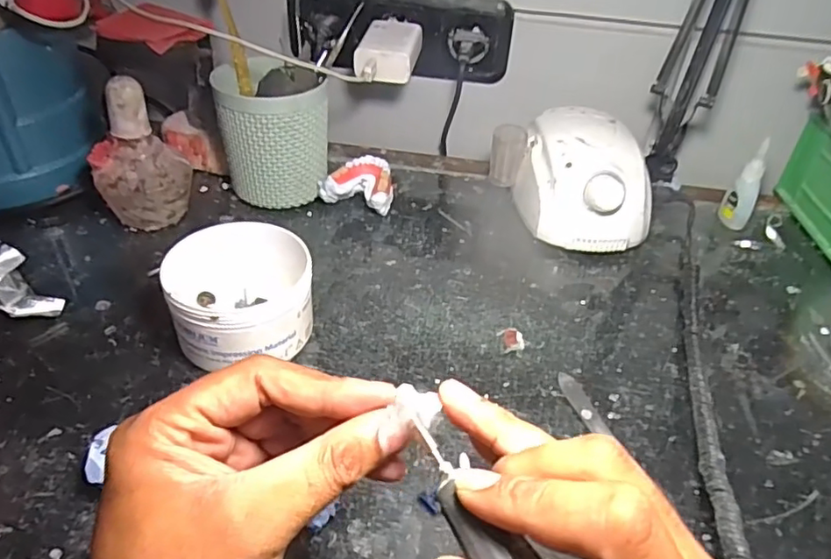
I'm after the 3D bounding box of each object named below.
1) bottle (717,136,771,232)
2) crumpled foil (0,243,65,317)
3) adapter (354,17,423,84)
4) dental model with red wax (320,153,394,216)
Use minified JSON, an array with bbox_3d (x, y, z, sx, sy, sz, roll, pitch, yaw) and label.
[{"bbox_3d":[0.301,-0.083,0.533,0.026,0.084,0.017,24,43,22],"label":"bottle"},{"bbox_3d":[-0.282,0.006,0.416,0.071,0.029,0.032,28,45,26],"label":"crumpled foil"},{"bbox_3d":[-0.023,-0.217,0.553,0.051,0.033,0.081,9,40,5],"label":"adapter"},{"bbox_3d":[-0.049,-0.087,0.544,0.064,0.035,0.053,16,41,14],"label":"dental model with red wax"}]

